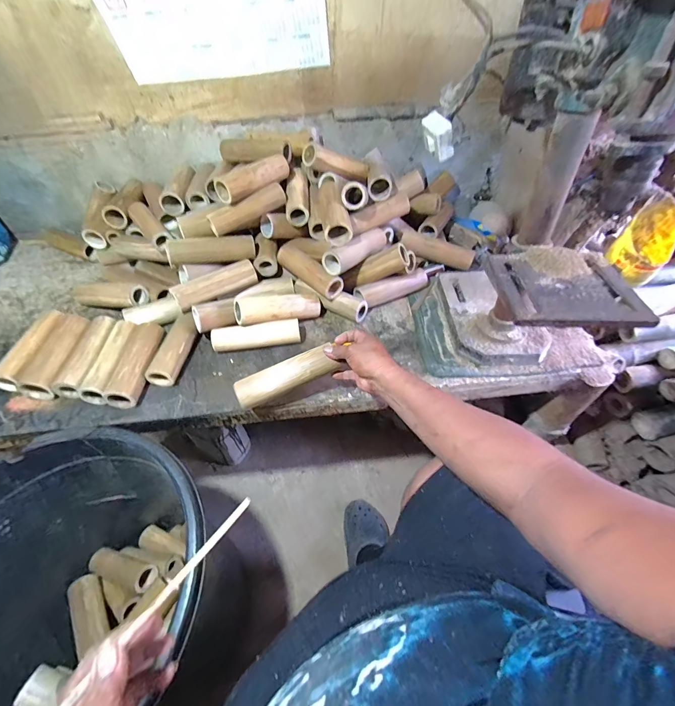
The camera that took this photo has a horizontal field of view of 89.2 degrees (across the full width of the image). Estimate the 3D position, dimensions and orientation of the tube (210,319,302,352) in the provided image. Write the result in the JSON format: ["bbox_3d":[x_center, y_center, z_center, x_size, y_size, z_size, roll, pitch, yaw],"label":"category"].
[{"bbox_3d":[-0.169,-0.036,0.719,0.183,0.038,0.041,-7,49,-4],"label":"tube"}]

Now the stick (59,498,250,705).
[{"bbox_3d":[-0.167,0.225,0.264,0.008,0.010,0.285,22,37,20],"label":"stick"}]

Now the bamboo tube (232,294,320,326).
[{"bbox_3d":[-0.123,-0.095,0.727,0.184,0.042,0.051,-7,47,-24],"label":"bamboo tube"}]

